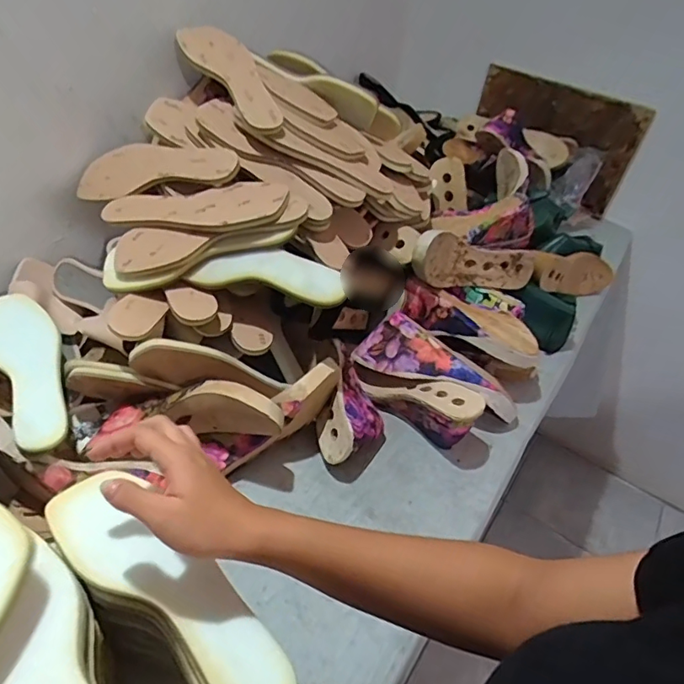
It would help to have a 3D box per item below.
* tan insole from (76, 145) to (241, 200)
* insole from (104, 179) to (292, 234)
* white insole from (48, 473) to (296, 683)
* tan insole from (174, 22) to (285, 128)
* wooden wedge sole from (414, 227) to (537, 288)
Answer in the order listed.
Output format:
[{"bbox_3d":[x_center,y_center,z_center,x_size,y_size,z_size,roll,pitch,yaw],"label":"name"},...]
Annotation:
[{"bbox_3d":[-0.248,-0.229,0.700,0.236,0.015,0.082,1,70,19],"label":"tan insole"},{"bbox_3d":[-0.184,-0.167,0.651,0.234,0.026,0.074,0,42,10],"label":"insole"},{"bbox_3d":[-0.130,0.181,0.389,0.238,0.012,0.062,28,47,22],"label":"white insole"},{"bbox_3d":[-0.143,-0.367,0.719,0.083,0.020,0.221,-22,65,-28],"label":"tan insole"},{"bbox_3d":[0.195,-0.121,0.800,0.245,0.077,0.049,3,40,-30],"label":"wooden wedge sole"}]

